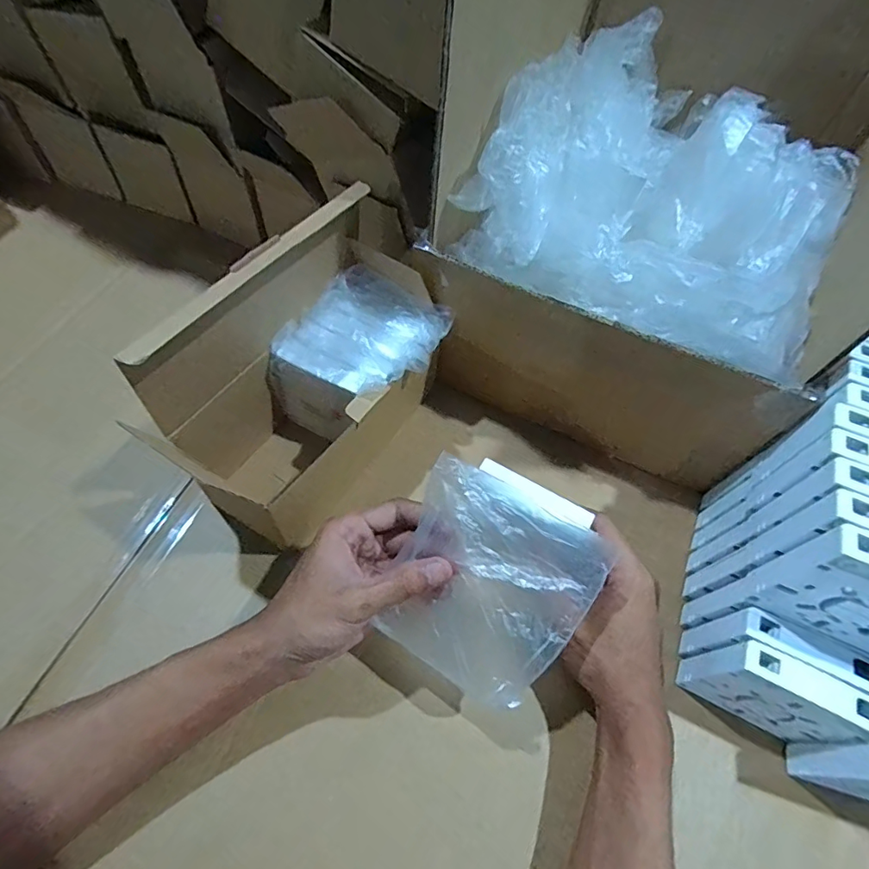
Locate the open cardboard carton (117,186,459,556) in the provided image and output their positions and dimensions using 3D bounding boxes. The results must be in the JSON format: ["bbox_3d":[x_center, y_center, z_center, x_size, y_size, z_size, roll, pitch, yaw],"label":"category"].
[{"bbox_3d":[-0.091,-0.042,0.379,0.101,0.184,0.215,32,62,14],"label":"open cardboard carton"}]

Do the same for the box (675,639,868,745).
[{"bbox_3d":[0.225,0.174,0.336,0.086,0.085,0.025,24,60,10],"label":"box"}]

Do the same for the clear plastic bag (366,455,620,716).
[{"bbox_3d":[0.032,0.094,0.307,0.113,0.020,0.121,28,93,1],"label":"clear plastic bag"}]

